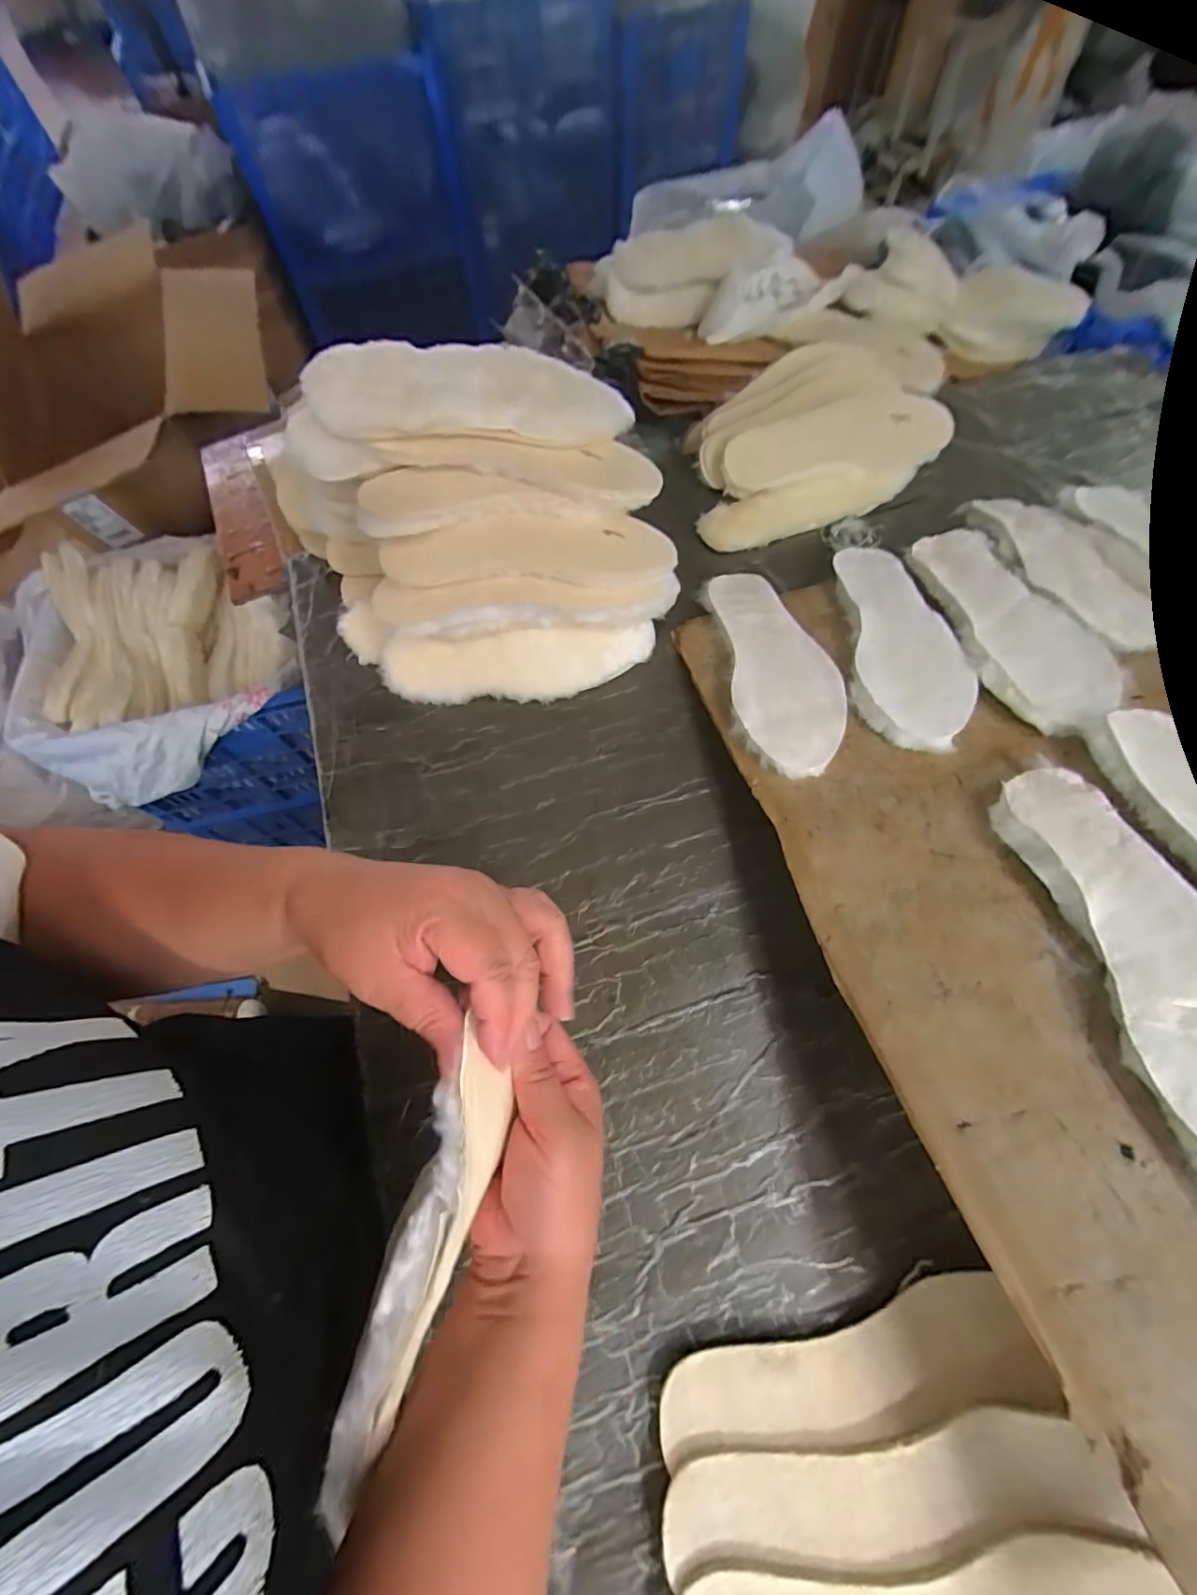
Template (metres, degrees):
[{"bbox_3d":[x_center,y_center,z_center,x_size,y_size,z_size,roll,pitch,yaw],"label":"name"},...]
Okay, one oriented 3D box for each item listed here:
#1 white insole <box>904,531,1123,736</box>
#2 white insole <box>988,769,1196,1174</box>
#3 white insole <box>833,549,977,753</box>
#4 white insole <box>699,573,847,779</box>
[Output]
[{"bbox_3d":[0.376,-0.164,0.489,0.096,0.026,0.274,-2,54,1],"label":"white insole"},{"bbox_3d":[0.331,0.098,0.307,0.087,0.028,0.270,-3,52,1],"label":"white insole"},{"bbox_3d":[0.284,-0.157,0.500,0.089,0.019,0.270,-1,55,18],"label":"white insole"},{"bbox_3d":[0.167,-0.135,0.509,0.093,0.012,0.269,-12,54,12],"label":"white insole"}]

